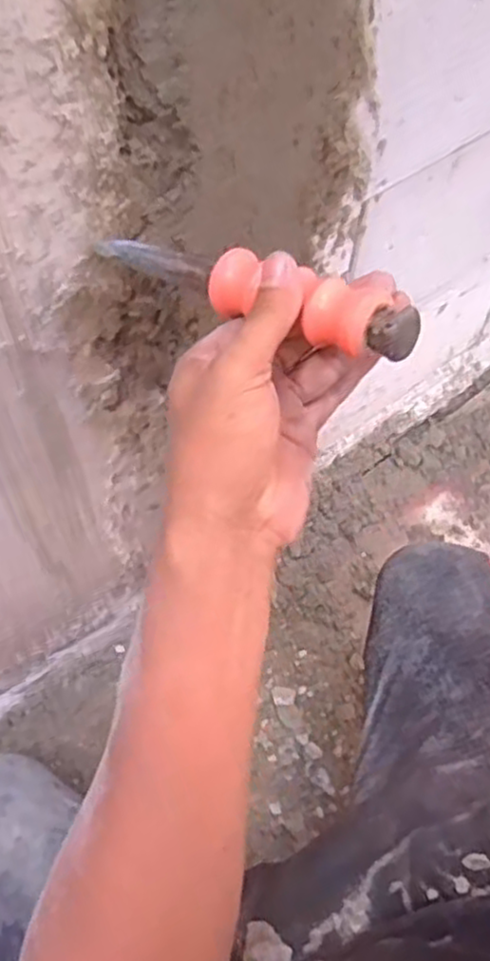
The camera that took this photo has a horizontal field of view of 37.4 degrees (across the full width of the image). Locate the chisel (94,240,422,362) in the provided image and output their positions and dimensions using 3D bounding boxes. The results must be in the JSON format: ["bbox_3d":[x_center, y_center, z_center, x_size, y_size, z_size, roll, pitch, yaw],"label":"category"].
[{"bbox_3d":[0.000,-0.099,0.360,0.192,0.024,0.033,27,58,35],"label":"chisel"}]

